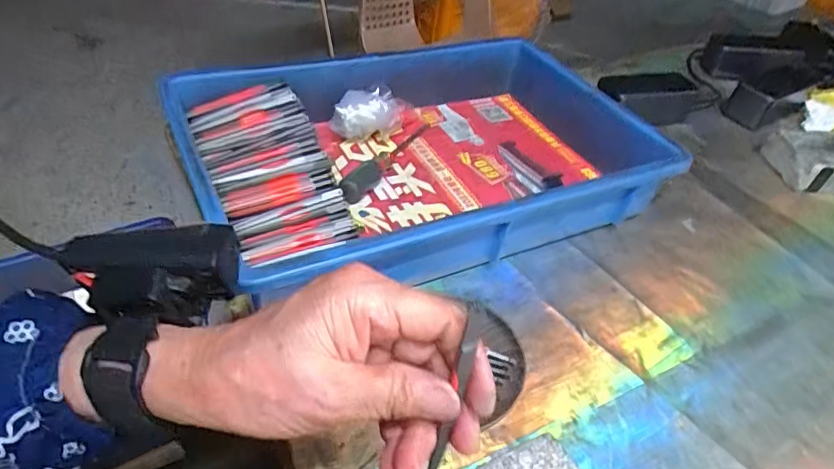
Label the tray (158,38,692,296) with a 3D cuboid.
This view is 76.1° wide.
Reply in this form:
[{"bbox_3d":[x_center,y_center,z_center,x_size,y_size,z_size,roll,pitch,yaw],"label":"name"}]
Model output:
[{"bbox_3d":[0.022,-0.092,0.530,0.450,0.086,0.282,-17,48,-24],"label":"tray"}]

